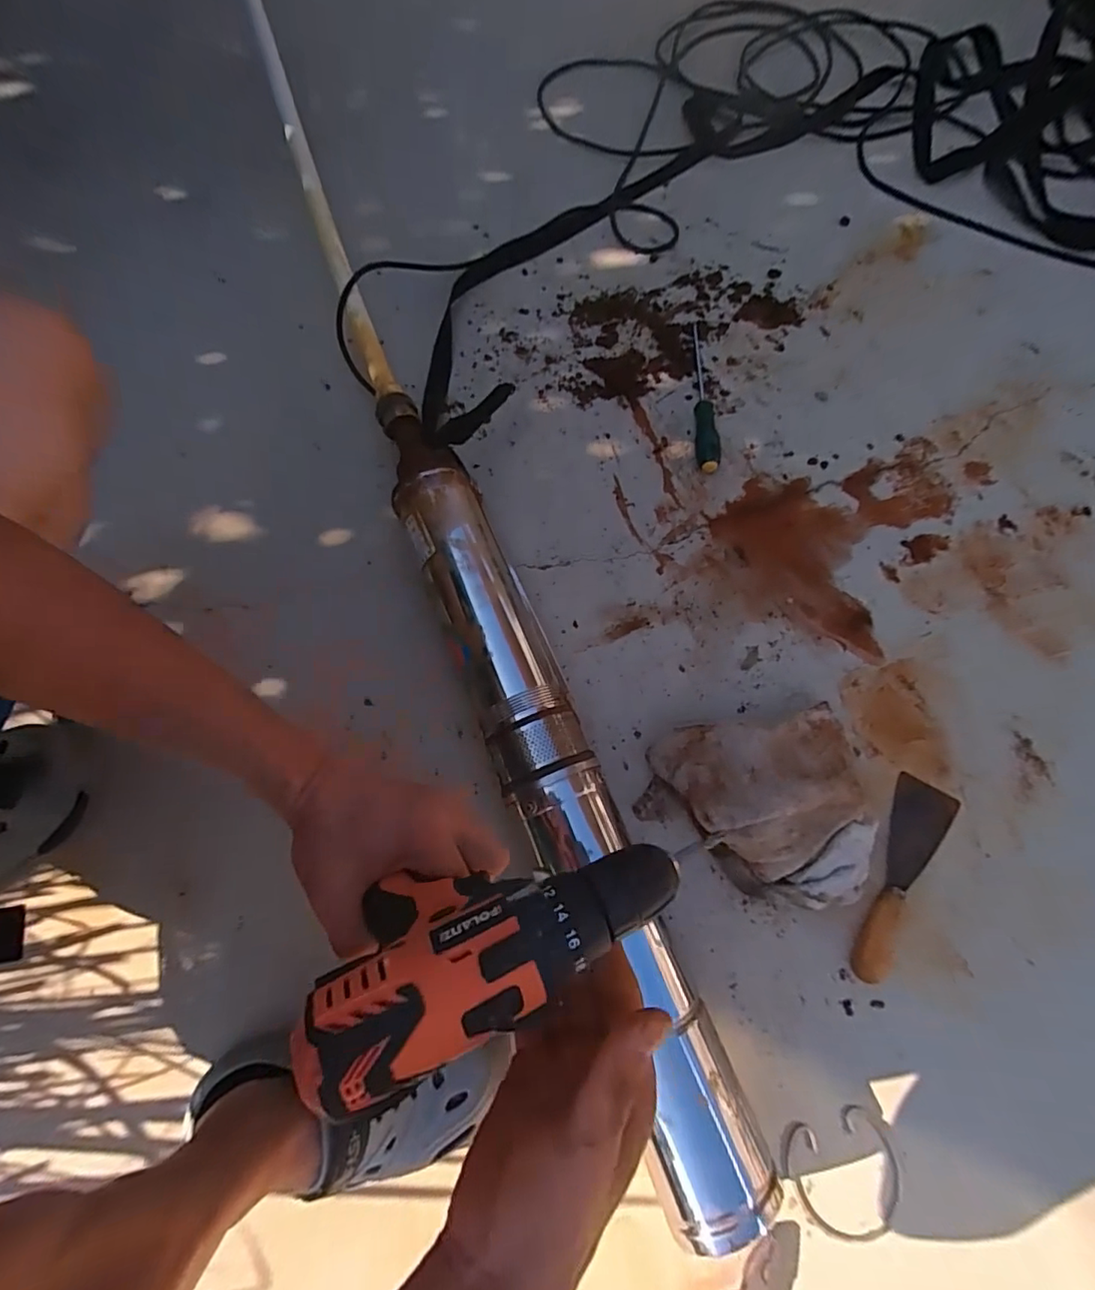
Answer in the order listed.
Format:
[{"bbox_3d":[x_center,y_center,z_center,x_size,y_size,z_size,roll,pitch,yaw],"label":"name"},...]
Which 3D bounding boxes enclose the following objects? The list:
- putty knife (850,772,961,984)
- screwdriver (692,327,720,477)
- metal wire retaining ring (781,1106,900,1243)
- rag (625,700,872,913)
[{"bbox_3d":[0.334,0.217,0.518,0.053,0.030,0.194,29,76,10],"label":"putty knife"},{"bbox_3d":[0.197,-0.311,0.689,0.027,0.021,0.226,2,73,2],"label":"screwdriver"},{"bbox_3d":[0.249,0.448,0.466,0.091,0.006,0.088,0,73,1],"label":"metal wire retaining ring"},{"bbox_3d":[0.202,0.156,0.527,0.214,0.060,0.177,-9,73,-2],"label":"rag"}]

